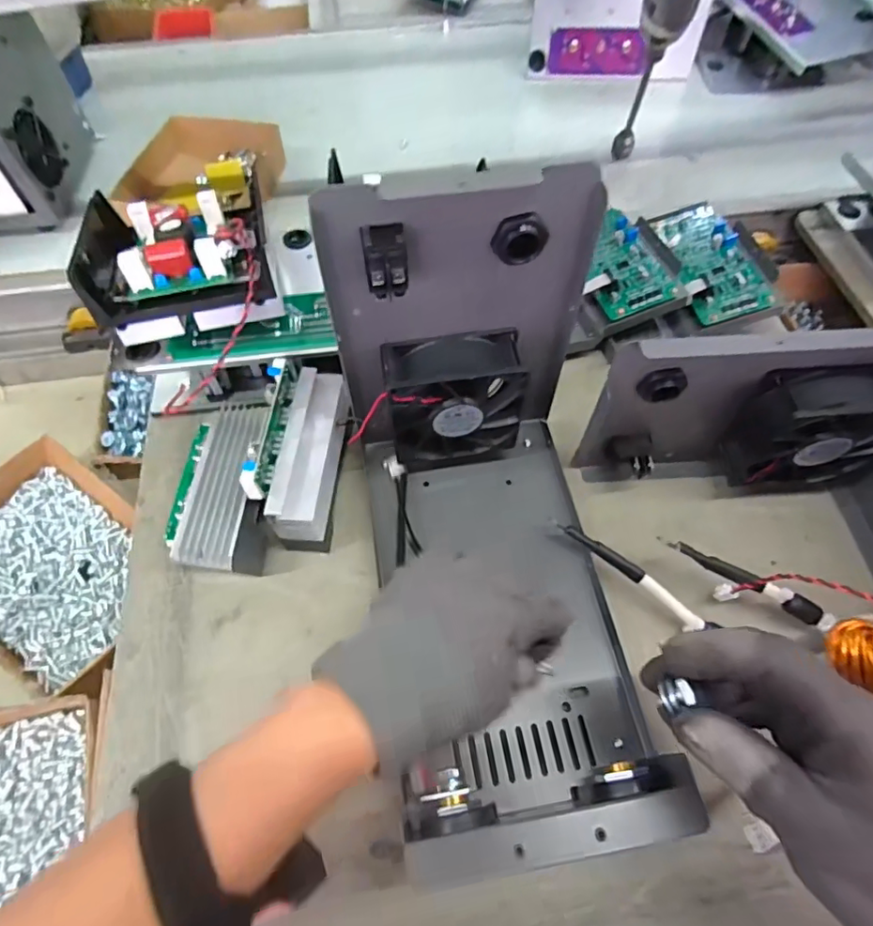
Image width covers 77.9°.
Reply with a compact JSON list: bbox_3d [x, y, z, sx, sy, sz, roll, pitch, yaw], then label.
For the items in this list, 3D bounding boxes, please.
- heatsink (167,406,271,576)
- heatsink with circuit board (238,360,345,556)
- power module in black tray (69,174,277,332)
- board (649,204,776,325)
[{"bbox_3d":[-0.167,0.017,0.420,0.072,0.041,0.144,-3,59,-2],"label":"heatsink"},{"bbox_3d":[-0.101,-0.002,0.410,0.056,0.077,0.132,4,59,2],"label":"heatsink with circuit board"},{"bbox_3d":[-0.192,-0.160,0.405,0.133,0.052,0.128,-12,60,-7],"label":"power module in black tray"},{"bbox_3d":[0.260,-0.192,0.509,0.069,0.014,0.136,-17,63,8],"label":"board"}]

